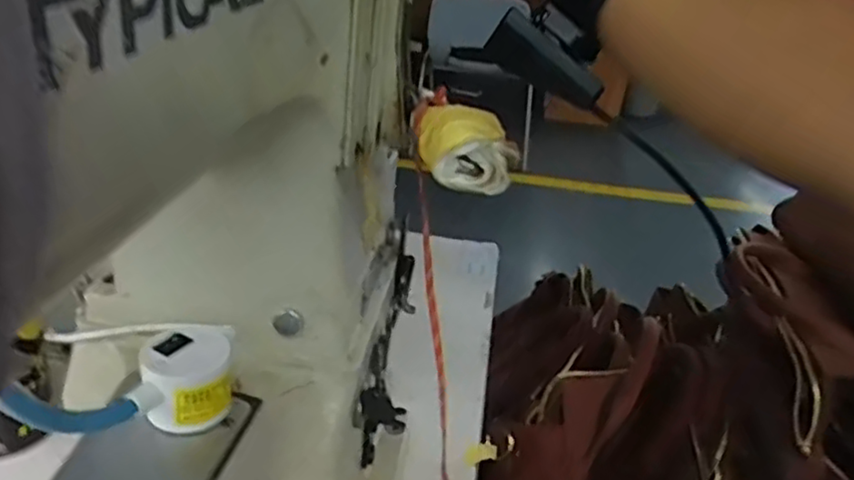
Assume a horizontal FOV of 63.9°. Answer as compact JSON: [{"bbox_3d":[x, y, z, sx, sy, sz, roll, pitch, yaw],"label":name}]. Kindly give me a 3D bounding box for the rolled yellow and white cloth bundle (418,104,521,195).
[{"bbox_3d":[0.017,-0.041,0.298,0.042,0.025,0.040,7,29,2],"label":"rolled yellow and white cloth bundle"}]

